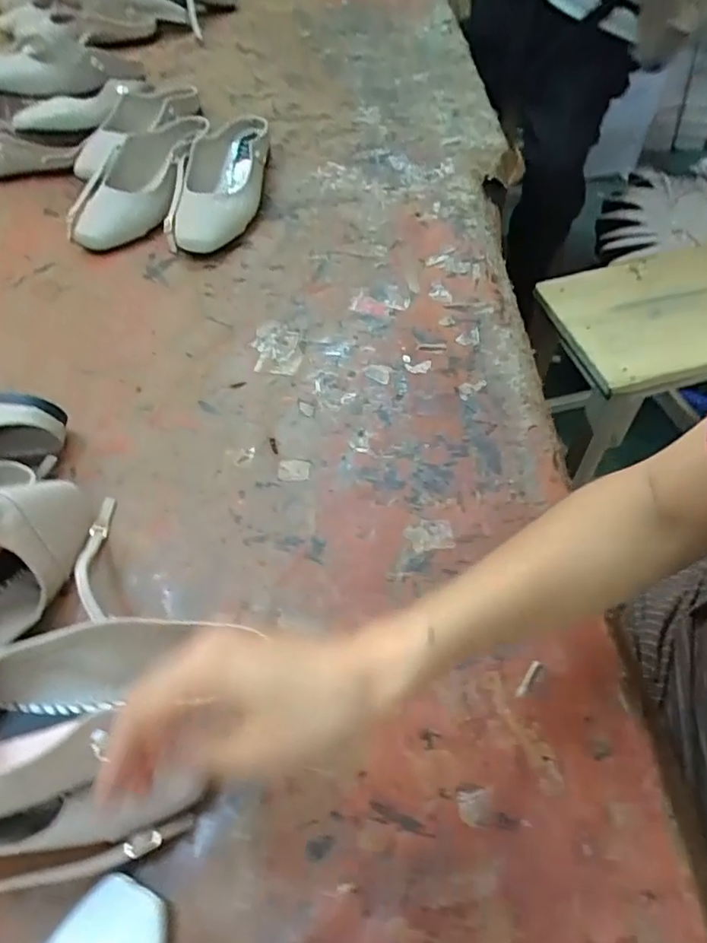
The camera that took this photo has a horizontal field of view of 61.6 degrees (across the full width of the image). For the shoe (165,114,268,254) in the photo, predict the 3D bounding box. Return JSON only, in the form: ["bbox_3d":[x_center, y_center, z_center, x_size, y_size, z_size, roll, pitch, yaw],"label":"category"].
[{"bbox_3d":[-0.170,-0.374,0.757,0.106,0.058,0.235,-1,54,4],"label":"shoe"}]

